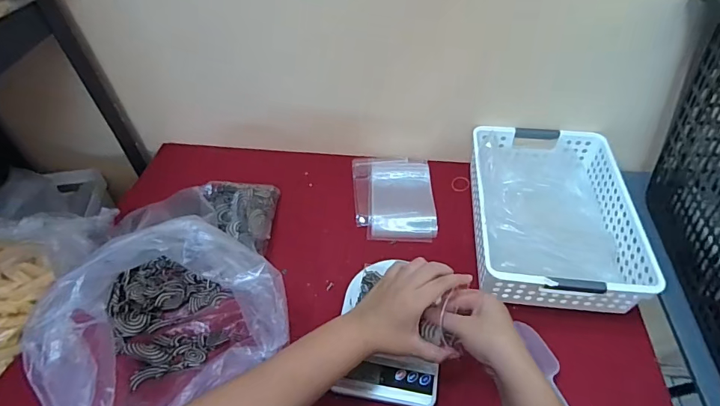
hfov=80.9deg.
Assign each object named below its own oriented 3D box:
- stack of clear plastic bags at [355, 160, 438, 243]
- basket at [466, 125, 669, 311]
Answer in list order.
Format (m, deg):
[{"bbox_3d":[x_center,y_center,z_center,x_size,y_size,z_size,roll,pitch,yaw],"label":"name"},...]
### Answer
[{"bbox_3d":[0.056,-0.012,0.708,0.130,0.008,0.181,-1,49,1],"label":"stack of clear plastic bags"},{"bbox_3d":[0.278,0.009,0.630,0.207,0.088,0.294,4,49,5],"label":"basket"}]

